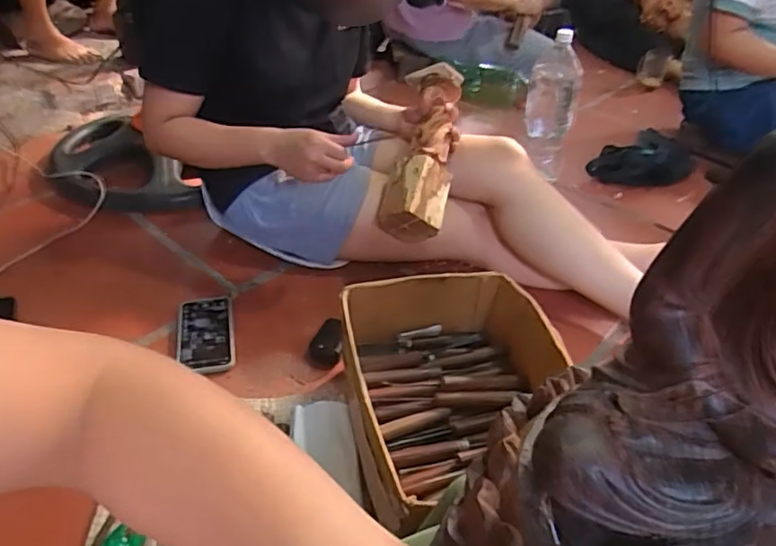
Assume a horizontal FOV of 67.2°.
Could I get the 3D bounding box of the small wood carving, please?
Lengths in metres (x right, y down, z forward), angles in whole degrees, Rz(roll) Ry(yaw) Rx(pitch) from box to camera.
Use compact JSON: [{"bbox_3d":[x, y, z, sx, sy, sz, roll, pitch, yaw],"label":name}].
[{"bbox_3d":[0.062,-0.201,0.977,0.102,0.095,0.293,10,70,7],"label":"small wood carving"}]

